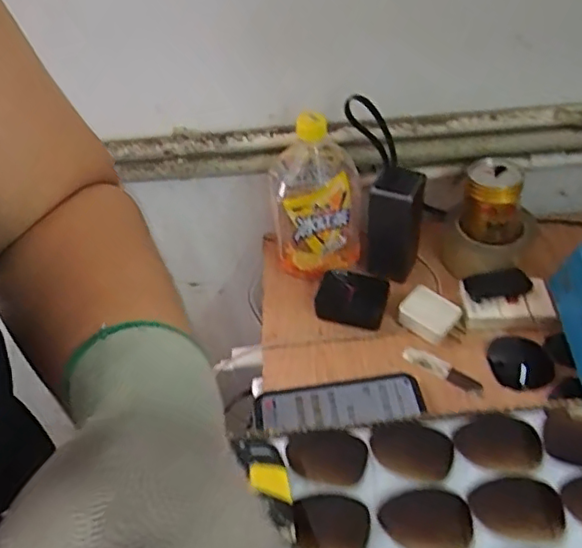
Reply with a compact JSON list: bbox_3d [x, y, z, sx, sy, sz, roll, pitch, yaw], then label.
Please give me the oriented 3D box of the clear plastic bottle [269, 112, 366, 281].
[{"bbox_3d":[0.030,-0.083,0.669,0.097,0.210,0.080,-2,45,3],"label":"clear plastic bottle"}]

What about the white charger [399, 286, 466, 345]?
[{"bbox_3d":[0.154,0.047,0.652,0.067,0.032,0.052,25,53,27],"label":"white charger"}]

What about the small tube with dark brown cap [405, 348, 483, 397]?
[{"bbox_3d":[0.155,0.098,0.620,0.085,0.008,0.021,26,53,27],"label":"small tube with dark brown cap"}]

